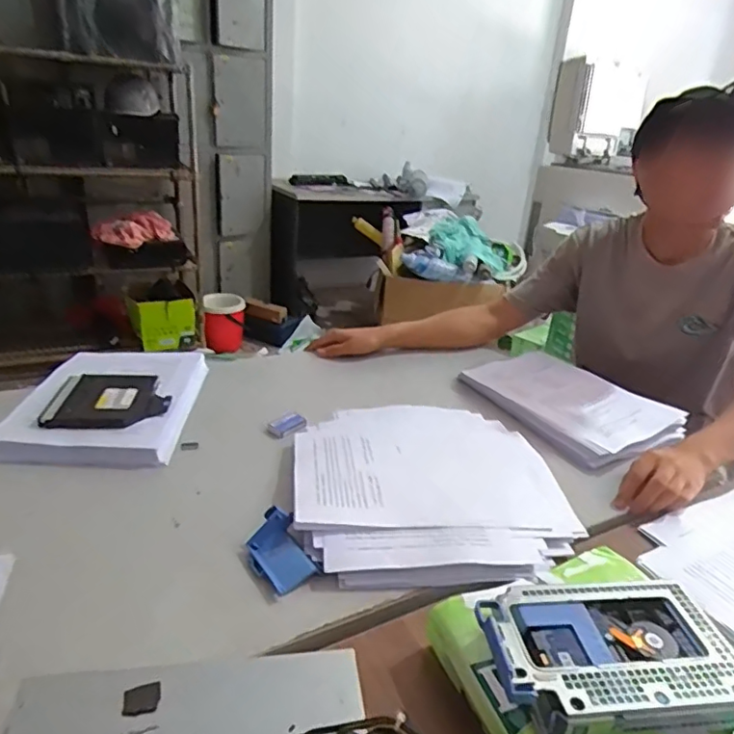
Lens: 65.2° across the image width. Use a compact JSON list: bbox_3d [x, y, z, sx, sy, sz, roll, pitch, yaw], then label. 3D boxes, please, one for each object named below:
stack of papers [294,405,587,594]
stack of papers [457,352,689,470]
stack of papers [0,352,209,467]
[{"bbox_3d":[0.074,0.138,0.731,0.320,0.031,0.335,2,25,-6],"label":"stack of papers"},{"bbox_3d":[0.340,0.054,0.934,0.227,0.034,0.303,-11,29,-32],"label":"stack of papers"},{"bbox_3d":[-0.382,0.044,0.878,0.240,0.038,0.314,4,25,-2],"label":"stack of papers"}]

